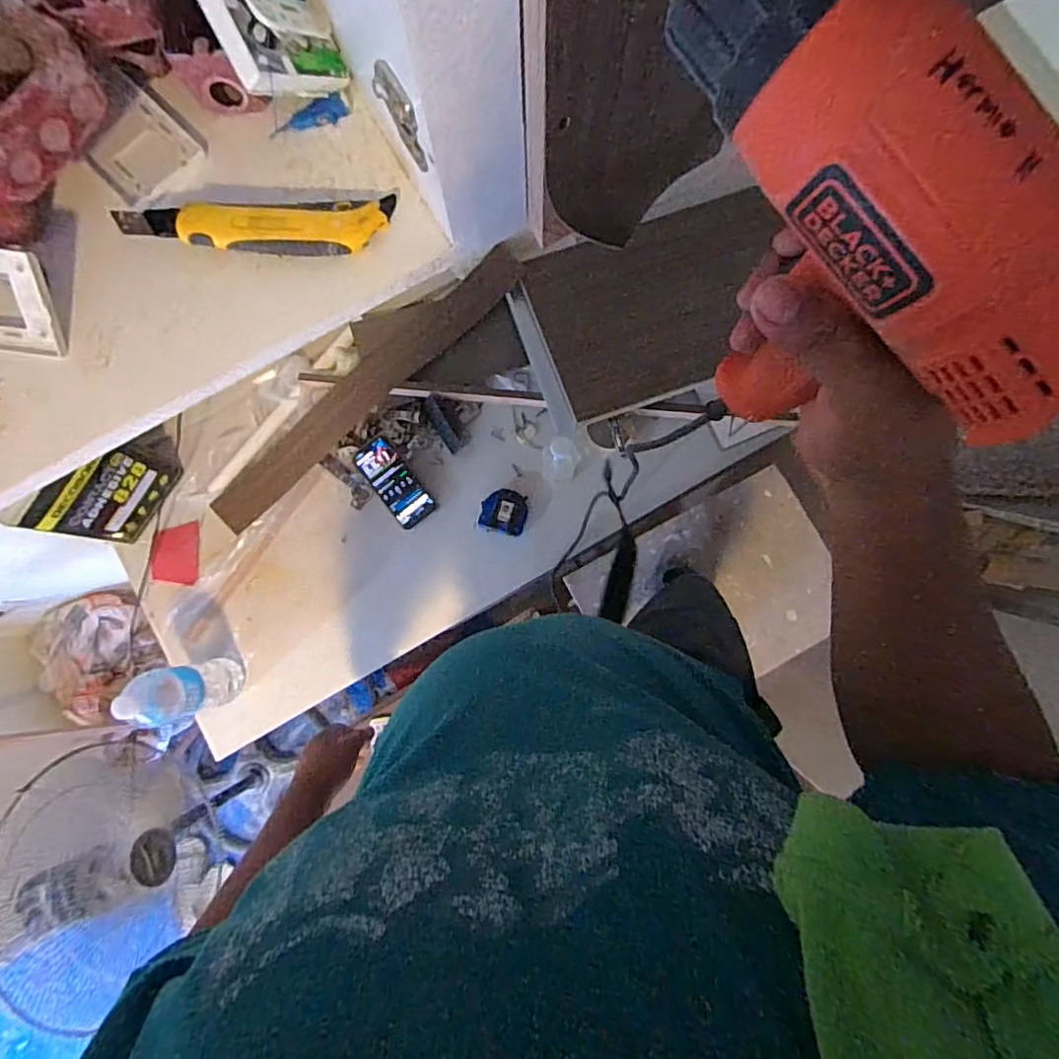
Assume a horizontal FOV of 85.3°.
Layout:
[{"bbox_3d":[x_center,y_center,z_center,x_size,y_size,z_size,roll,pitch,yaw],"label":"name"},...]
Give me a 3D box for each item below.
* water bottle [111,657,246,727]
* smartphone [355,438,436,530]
[{"bbox_3d":[-0.523,0.241,0.877,0.068,0.245,0.089,-16,84,-1],"label":"water bottle"},{"bbox_3d":[-0.238,-0.081,1.008,0.070,0.015,0.160,-38,86,-2],"label":"smartphone"}]

